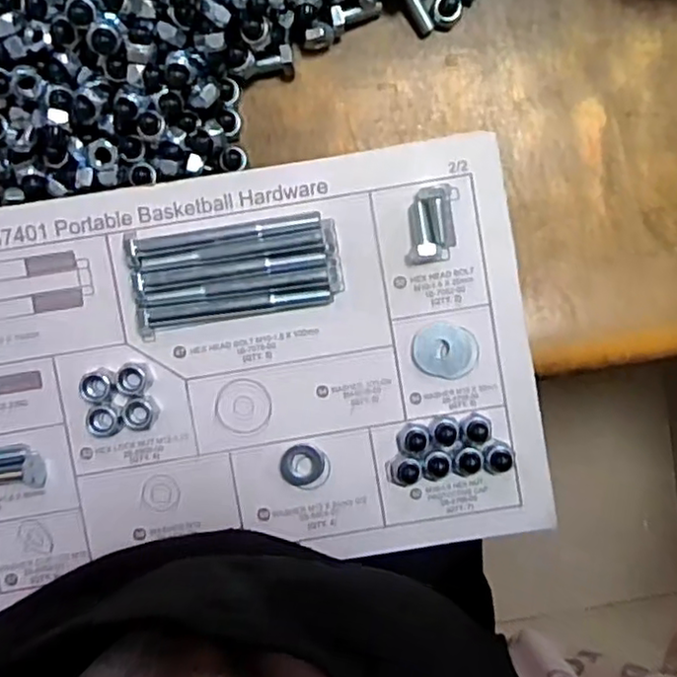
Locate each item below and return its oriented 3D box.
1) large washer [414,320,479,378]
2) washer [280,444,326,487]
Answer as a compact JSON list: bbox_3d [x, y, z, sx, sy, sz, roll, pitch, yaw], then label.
[{"bbox_3d":[0.060,0.006,0.365,0.036,0.004,0.030,17,94,-3],"label":"large washer"},{"bbox_3d":[-0.020,0.071,0.370,0.024,0.008,0.023,9,94,-3],"label":"washer"}]

